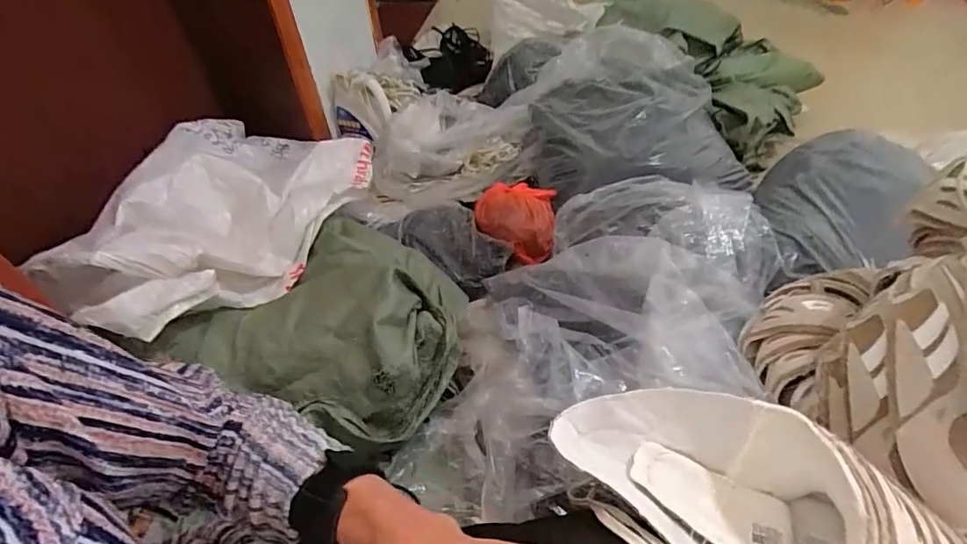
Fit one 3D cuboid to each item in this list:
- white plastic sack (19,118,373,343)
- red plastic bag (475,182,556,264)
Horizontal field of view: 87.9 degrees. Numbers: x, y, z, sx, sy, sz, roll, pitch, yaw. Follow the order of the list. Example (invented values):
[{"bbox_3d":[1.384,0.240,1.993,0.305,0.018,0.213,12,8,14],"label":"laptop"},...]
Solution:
[{"bbox_3d":[-0.461,-0.153,0.982,0.314,0.195,0.617,9,48,13],"label":"white plastic sack"},{"bbox_3d":[0.064,-0.117,1.053,0.167,0.094,0.210,1,47,6],"label":"red plastic bag"}]

